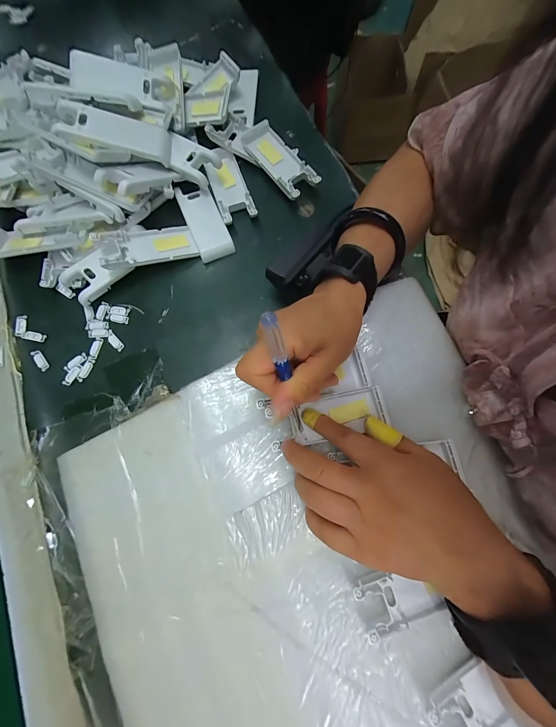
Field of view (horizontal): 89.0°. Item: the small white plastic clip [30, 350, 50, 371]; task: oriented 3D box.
[{"bbox_3d":[-0.239,-0.004,0.284,0.009,0.004,0.025,-37,77,-8],"label":"small white plastic clip"}]

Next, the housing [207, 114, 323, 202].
[{"bbox_3d":[-0.012,-0.245,0.332,0.139,0.022,0.056,40,80,11],"label":"housing"}]

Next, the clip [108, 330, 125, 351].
[{"bbox_3d":[-0.169,-0.024,0.290,0.009,0.004,0.026,-43,78,-9],"label":"clip"}]

